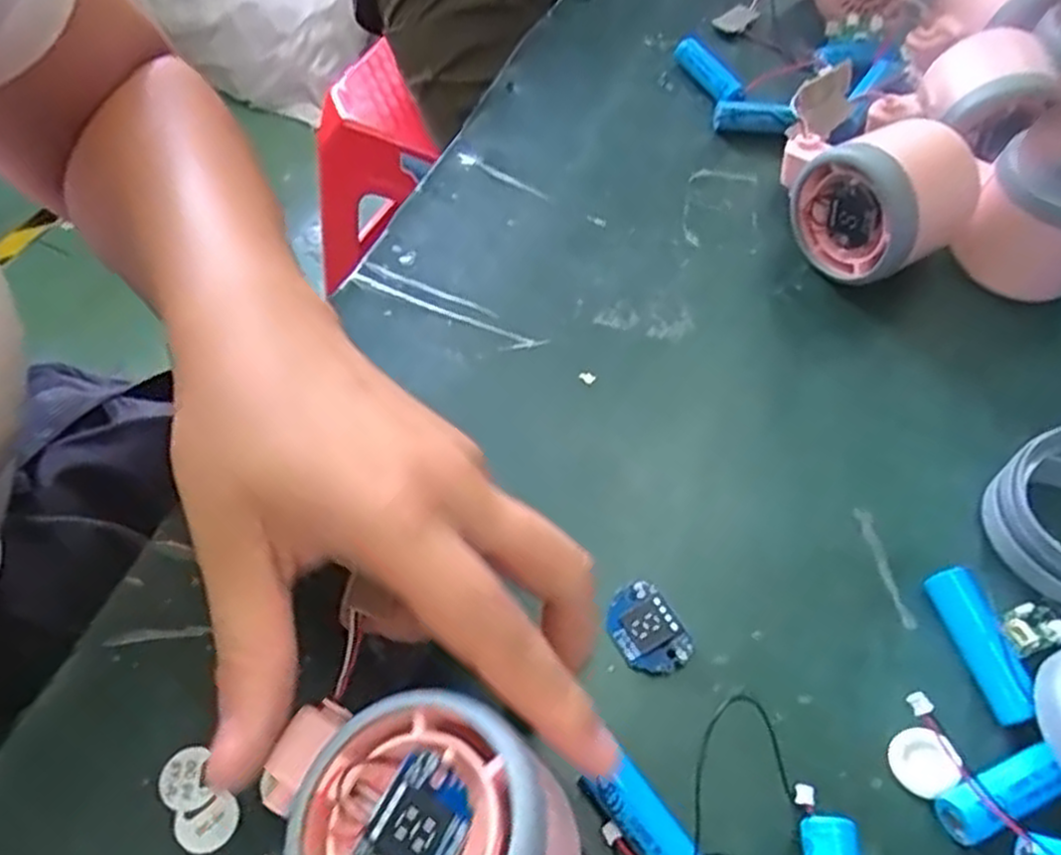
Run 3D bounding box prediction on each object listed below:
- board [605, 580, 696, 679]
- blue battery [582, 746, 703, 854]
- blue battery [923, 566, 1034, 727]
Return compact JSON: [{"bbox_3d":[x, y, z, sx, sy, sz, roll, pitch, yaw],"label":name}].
[{"bbox_3d":[0.037,0.065,0.248,0.020,0.007,0.029,-27,63,-21],"label":"board"},{"bbox_3d":[0.035,0.112,0.209,0.014,0.016,0.046,-28,50,-21],"label":"blue battery"},{"bbox_3d":[0.145,0.069,0.246,0.010,0.011,0.048,-9,58,-11],"label":"blue battery"}]

